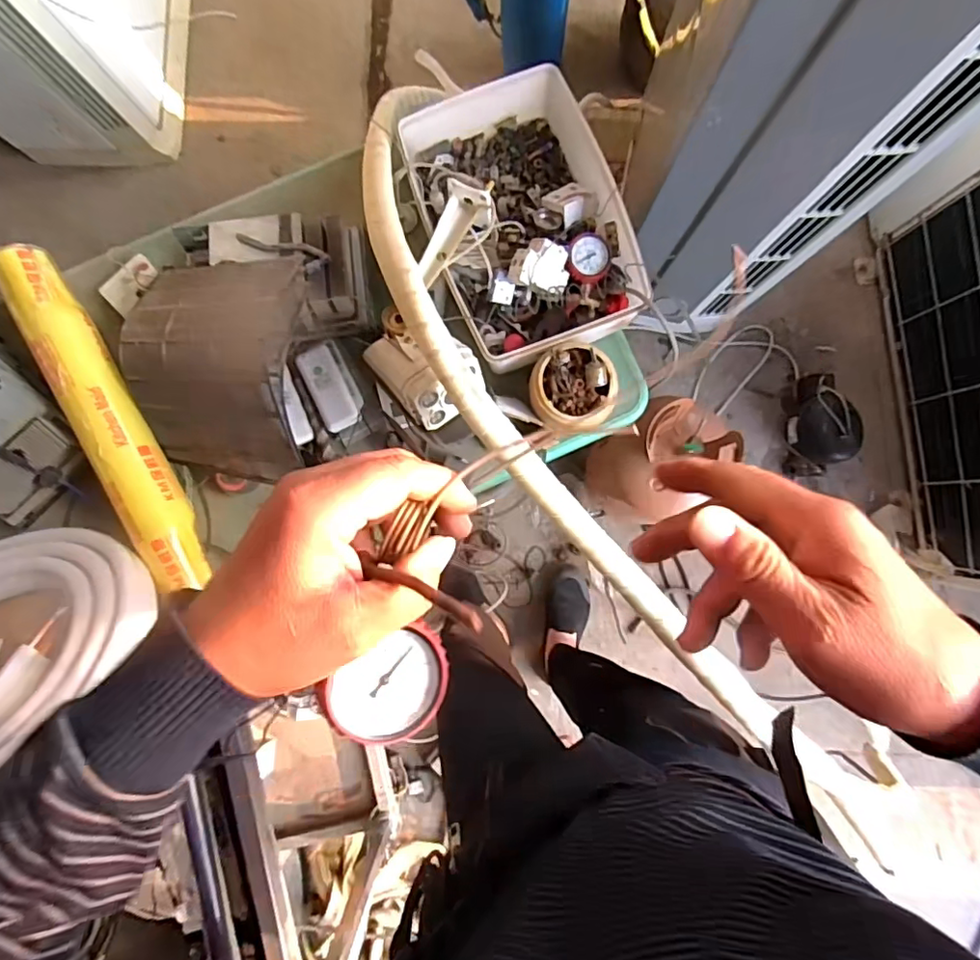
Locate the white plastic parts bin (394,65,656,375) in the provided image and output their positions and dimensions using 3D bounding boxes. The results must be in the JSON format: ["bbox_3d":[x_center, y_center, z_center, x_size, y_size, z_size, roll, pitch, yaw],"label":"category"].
[{"bbox_3d":[0.047,-0.367,0.832,0.266,0.115,0.420,-20,87,1],"label":"white plastic parts bin"}]

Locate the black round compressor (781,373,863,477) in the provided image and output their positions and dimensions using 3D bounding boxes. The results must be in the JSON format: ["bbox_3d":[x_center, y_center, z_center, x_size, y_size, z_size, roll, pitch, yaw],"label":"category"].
[{"bbox_3d":[0.745,-0.124,1.273,0.119,0.163,0.217,-2,87,2],"label":"black round compressor"}]

